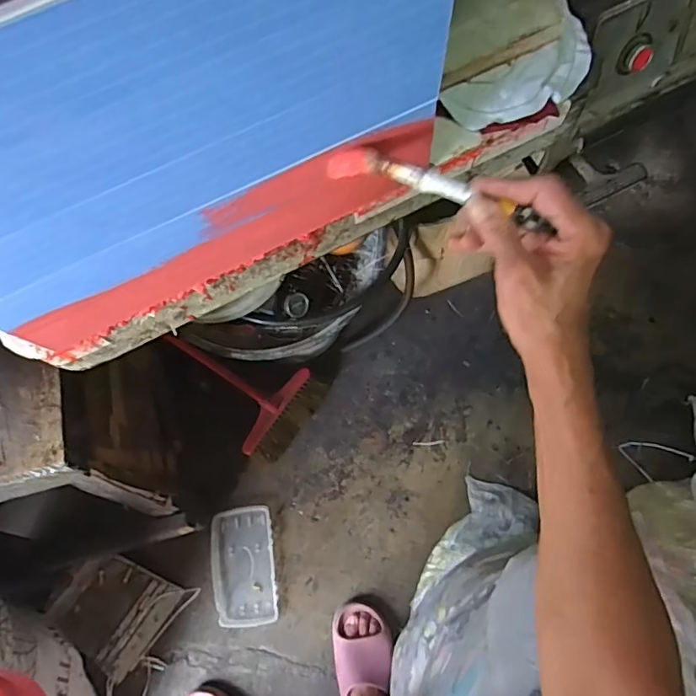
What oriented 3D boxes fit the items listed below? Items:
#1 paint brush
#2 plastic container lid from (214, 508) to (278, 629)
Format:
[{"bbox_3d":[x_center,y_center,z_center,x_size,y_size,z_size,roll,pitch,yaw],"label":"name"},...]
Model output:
[{"bbox_3d":[0.060,-0.113,0.377,0.157,0.022,0.020,22,76,18],"label":"paint brush"},{"bbox_3d":[-0.234,0.494,1.223,0.138,0.015,0.247,-8,75,0],"label":"plastic container lid"}]

